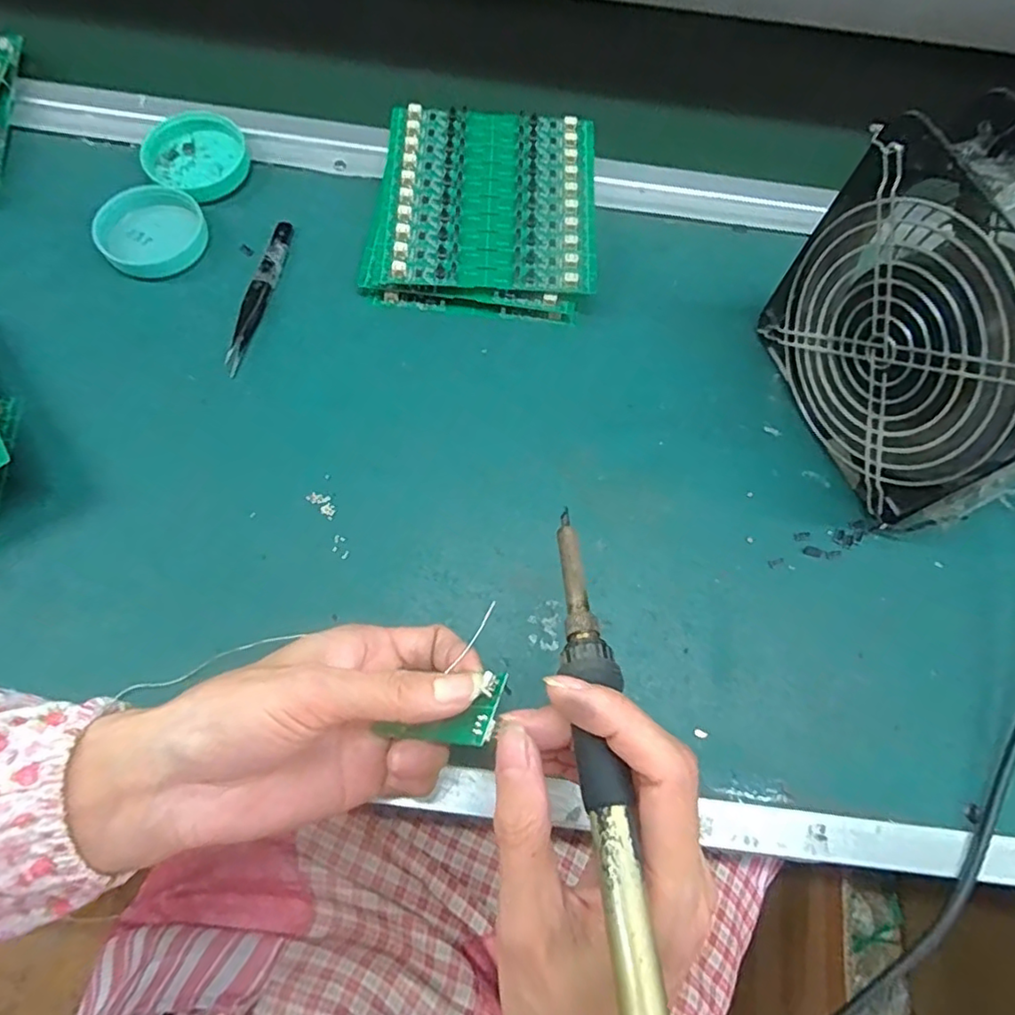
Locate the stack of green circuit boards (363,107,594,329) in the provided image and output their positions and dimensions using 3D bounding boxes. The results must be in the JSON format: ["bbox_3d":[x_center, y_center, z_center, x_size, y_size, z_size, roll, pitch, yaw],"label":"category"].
[{"bbox_3d":[-0.013,-0.196,0.398,0.139,0.029,0.142,6,69,0],"label":"stack of green circuit boards"}]

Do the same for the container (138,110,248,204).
[{"bbox_3d":[-0.207,-0.238,0.409,0.064,0.015,0.063,1,70,-2],"label":"container"}]

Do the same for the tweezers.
[{"bbox_3d":[-0.154,-0.135,0.378,0.013,0.009,0.117,9,69,1],"label":"tweezers"}]

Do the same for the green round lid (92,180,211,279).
[{"bbox_3d":[-0.227,-0.178,0.385,0.063,0.011,0.067,1,70,-2],"label":"green round lid"}]

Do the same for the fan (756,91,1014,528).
[{"bbox_3d":[0.211,-0.084,0.299,0.057,0.154,0.152,-19,71,-9],"label":"fan"}]

